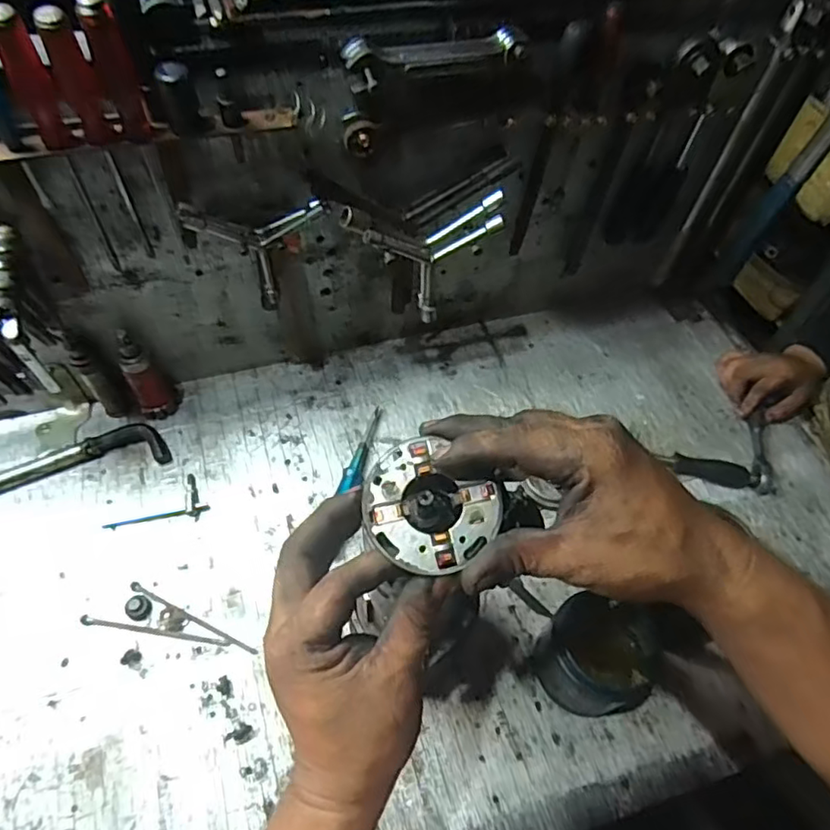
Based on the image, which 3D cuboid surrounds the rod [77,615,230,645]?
[{"bbox_3d":[-0.255,0.211,0.583,0.146,0.004,0.008,8,55,3],"label":"rod"}]

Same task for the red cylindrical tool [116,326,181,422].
[{"bbox_3d":[-0.309,-0.051,0.683,0.046,0.124,0.047,1,55,-2],"label":"red cylindrical tool"}]

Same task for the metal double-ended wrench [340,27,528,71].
[{"bbox_3d":[0.017,-0.300,0.489,0.150,0.013,0.035,-8,56,-8],"label":"metal double-ended wrench"}]

